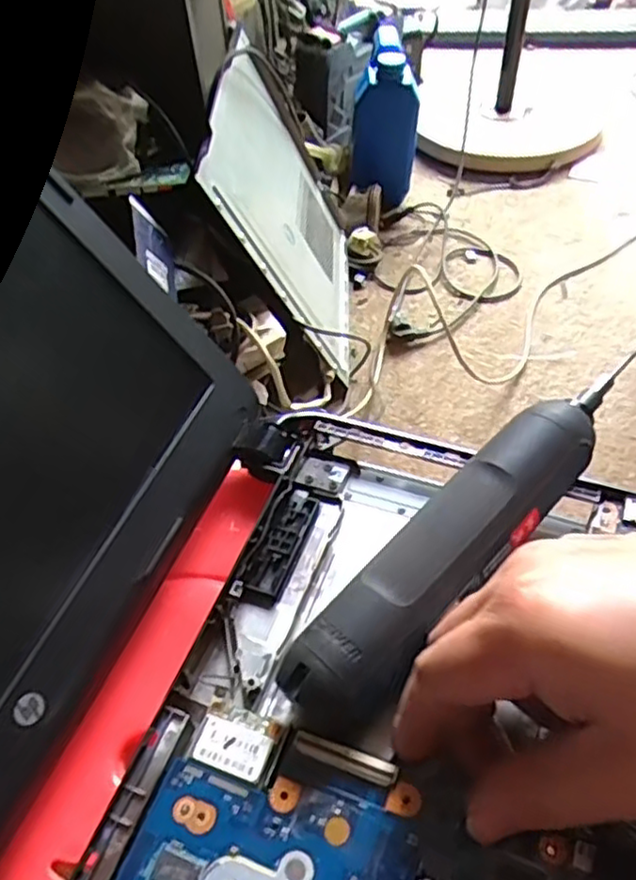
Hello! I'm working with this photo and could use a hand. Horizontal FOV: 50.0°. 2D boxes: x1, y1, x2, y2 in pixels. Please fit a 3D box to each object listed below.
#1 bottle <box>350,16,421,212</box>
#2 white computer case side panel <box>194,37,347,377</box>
[{"bbox_3d":[0.098,-0.467,1.002,0.095,0.295,0.080,-2,69,1],"label":"bottle"},{"bbox_3d":[-0.031,-0.277,0.851,0.026,0.374,0.264,-5,65,25],"label":"white computer case side panel"}]

